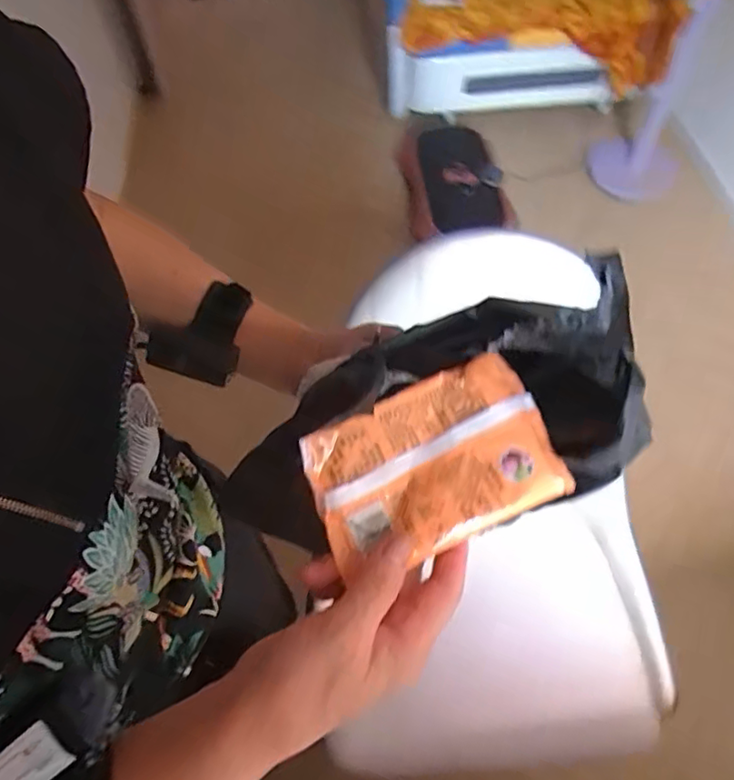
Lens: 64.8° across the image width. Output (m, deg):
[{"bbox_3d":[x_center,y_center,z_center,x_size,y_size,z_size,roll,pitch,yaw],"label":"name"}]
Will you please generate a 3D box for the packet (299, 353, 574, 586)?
[{"bbox_3d":[0.036,0.041,0.321,0.132,0.021,0.087,-23,76,-6],"label":"packet"}]

